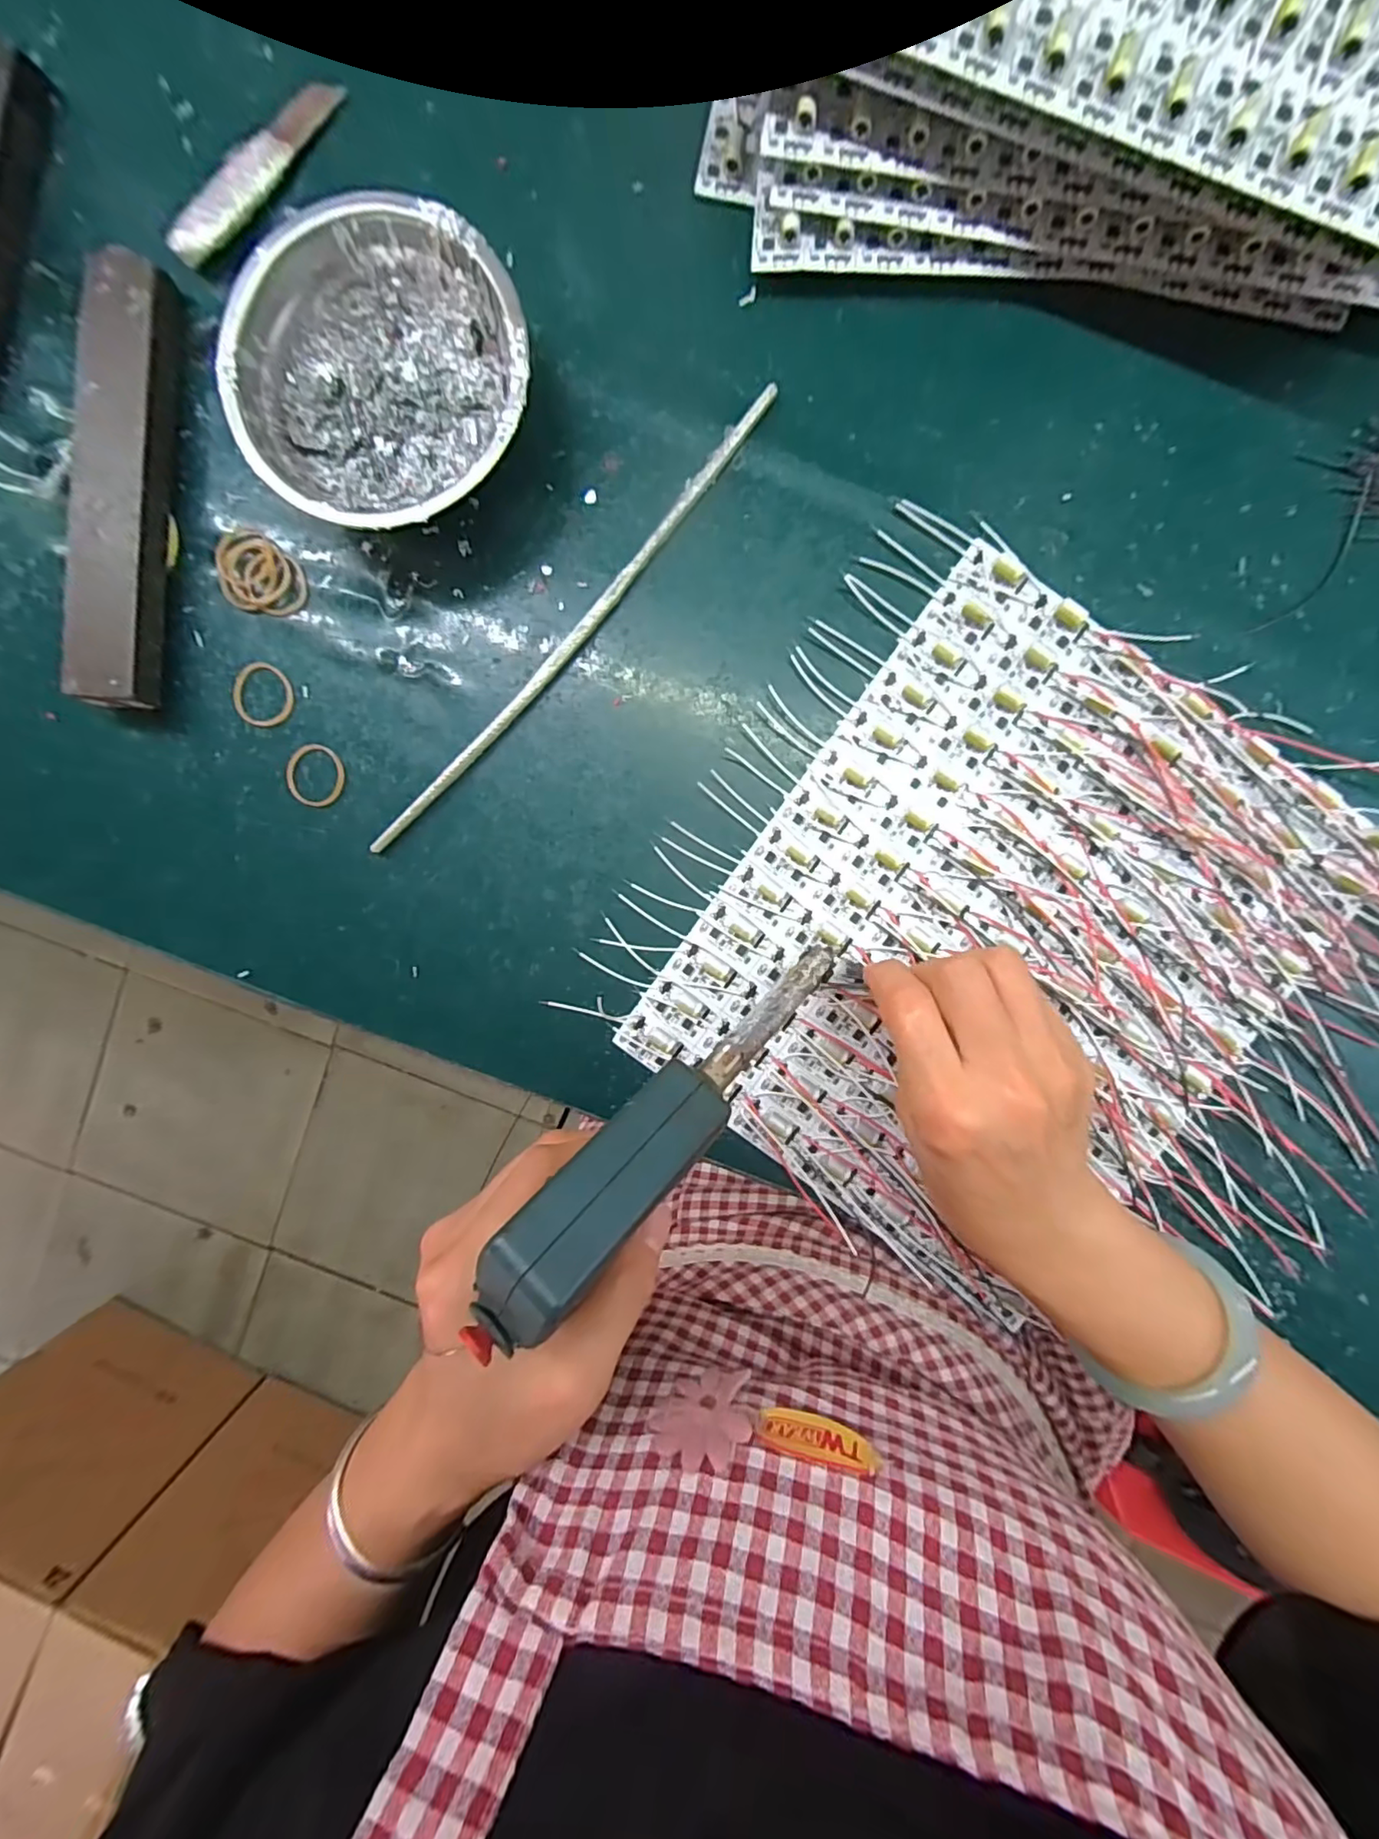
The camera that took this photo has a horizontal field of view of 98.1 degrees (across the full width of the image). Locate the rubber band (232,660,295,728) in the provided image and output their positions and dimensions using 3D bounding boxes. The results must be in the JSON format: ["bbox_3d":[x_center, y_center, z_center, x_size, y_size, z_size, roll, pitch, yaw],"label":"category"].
[{"bbox_3d":[-0.209,-0.110,0.293,0.030,0.004,0.031,0,94,3],"label":"rubber band"}]

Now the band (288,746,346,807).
[{"bbox_3d":[-0.185,-0.071,0.295,0.028,0.004,0.030,0,94,3],"label":"band"}]

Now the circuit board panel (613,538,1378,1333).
[{"bbox_3d":[0.146,0.014,0.280,0.249,0.009,0.288,37,95,1],"label":"circuit board panel"}]

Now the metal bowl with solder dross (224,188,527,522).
[{"bbox_3d":[-0.129,-0.233,0.261,0.120,0.042,0.118,0,94,3],"label":"metal bowl with solder dross"}]

